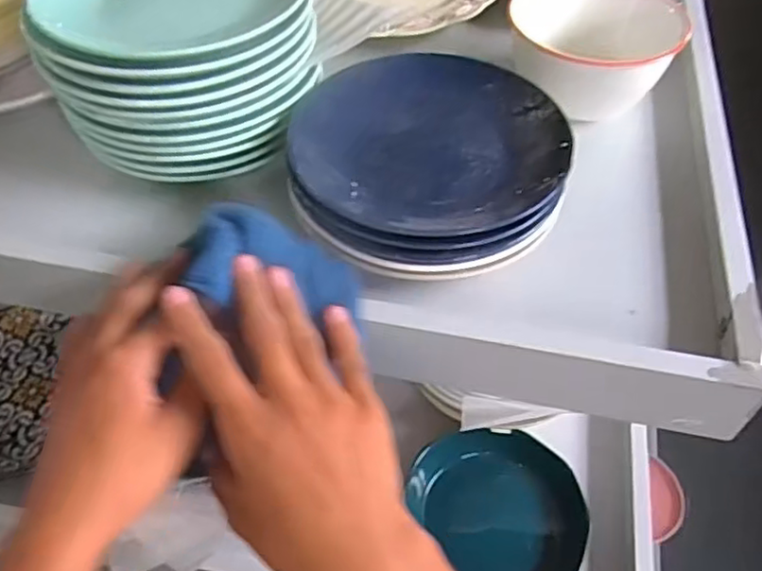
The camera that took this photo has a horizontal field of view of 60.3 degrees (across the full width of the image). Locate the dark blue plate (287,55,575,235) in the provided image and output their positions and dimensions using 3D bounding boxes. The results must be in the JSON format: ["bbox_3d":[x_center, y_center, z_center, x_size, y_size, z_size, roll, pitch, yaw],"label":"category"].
[{"bbox_3d":[0.031,-0.100,0.442,0.175,0.029,0.151,-11,52,-9],"label":"dark blue plate"}]

